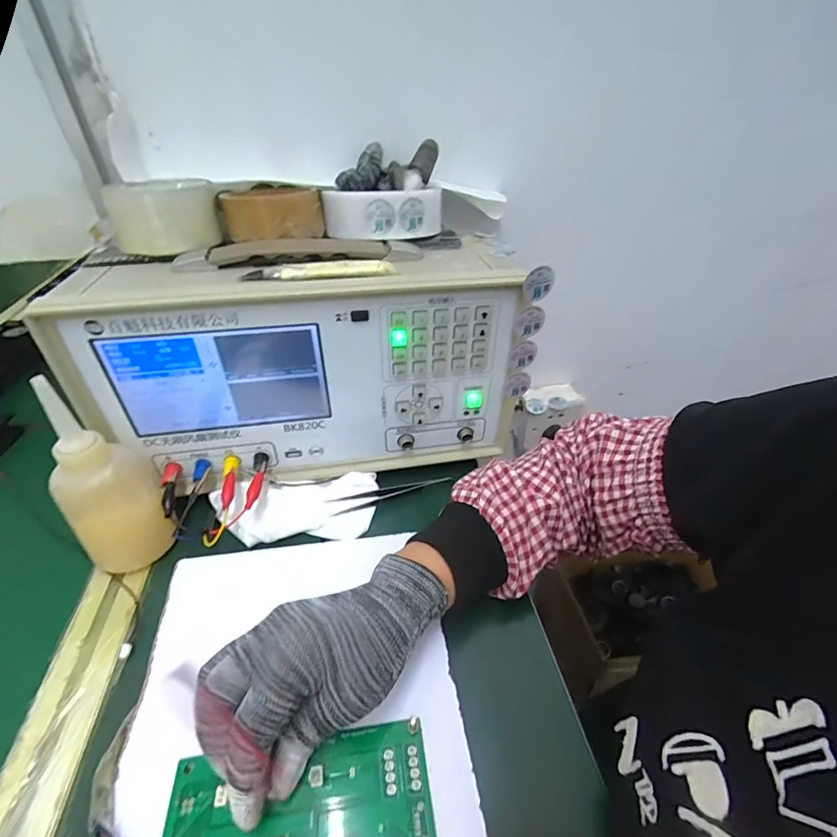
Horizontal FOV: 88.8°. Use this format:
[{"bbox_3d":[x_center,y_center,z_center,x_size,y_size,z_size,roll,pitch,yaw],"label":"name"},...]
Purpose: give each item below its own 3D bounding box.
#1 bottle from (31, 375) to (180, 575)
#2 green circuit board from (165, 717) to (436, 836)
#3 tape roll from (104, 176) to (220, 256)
[{"bbox_3d":[-0.233,0.049,0.317,0.064,0.145,0.063,-31,50,-34],"label":"bottle"},{"bbox_3d":[-0.060,0.204,0.220,0.133,0.008,0.064,-6,40,-12],"label":"green circuit board"},{"bbox_3d":[-0.218,-0.178,0.366,0.082,0.041,0.099,-22,43,-23],"label":"tape roll"}]

